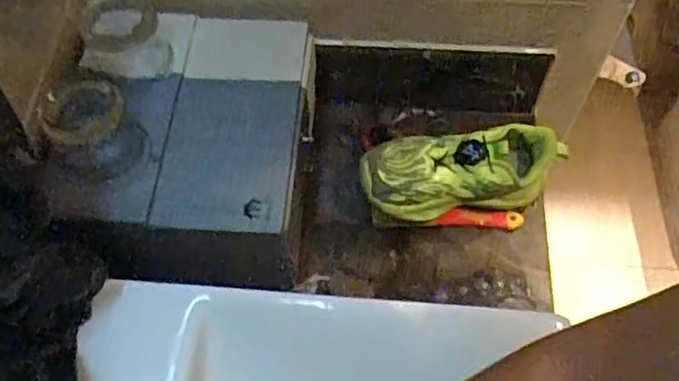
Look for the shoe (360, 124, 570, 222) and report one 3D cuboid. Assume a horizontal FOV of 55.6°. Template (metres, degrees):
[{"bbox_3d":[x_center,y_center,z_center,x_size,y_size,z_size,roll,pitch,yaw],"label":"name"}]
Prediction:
[{"bbox_3d":[0.131,-0.017,0.705,0.215,0.099,0.077,-12,61,-5],"label":"shoe"}]

